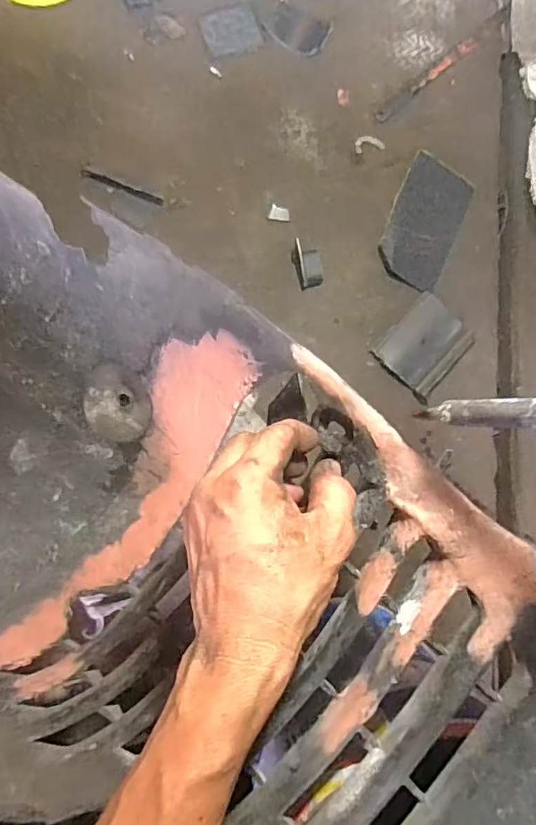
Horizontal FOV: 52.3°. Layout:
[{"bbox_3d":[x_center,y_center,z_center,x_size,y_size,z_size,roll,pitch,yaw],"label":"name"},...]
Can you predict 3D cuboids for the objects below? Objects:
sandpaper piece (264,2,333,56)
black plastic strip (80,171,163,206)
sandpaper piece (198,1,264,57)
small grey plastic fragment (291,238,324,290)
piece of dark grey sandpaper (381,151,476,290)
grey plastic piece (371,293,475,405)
[{"bbox_3d":[0.028,-0.358,0.511,0.055,0.006,0.038,22,85,-6],"label":"sandpaper piece"},{"bbox_3d":[-0.129,-0.202,0.489,0.071,0.008,0.007,18,85,-6],"label":"black plastic strip"},{"bbox_3d":[-0.034,-0.352,0.502,0.052,0.004,0.043,-19,90,-8],"label":"sandpaper piece"},{"bbox_3d":[0.036,-0.135,0.498,0.026,0.024,0.038,-11,89,-8],"label":"small grey plastic fragment"},{"bbox_3d":[0.147,-0.179,0.514,0.068,0.017,0.116,25,85,-5],"label":"piece of dark grey sandpaper"},{"bbox_3d":[0.145,-0.063,0.511,0.065,0.013,0.082,43,83,-4],"label":"grey plastic piece"}]

